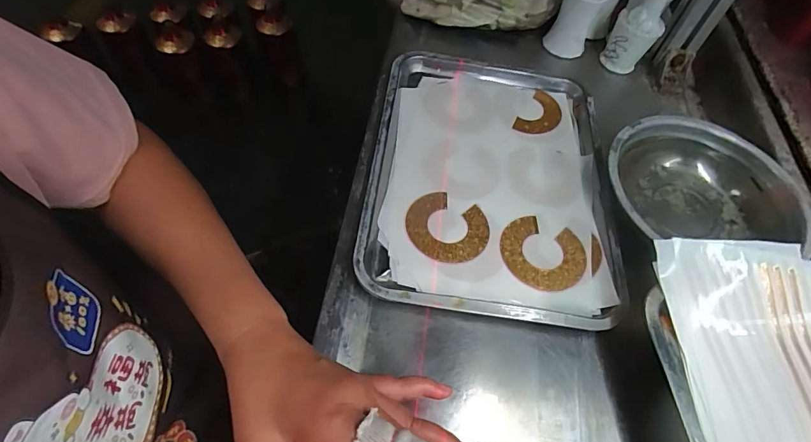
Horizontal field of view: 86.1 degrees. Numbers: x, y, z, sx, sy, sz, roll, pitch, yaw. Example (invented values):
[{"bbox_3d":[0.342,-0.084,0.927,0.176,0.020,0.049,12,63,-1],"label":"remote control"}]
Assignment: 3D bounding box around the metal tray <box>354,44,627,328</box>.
[{"bbox_3d":[0.092,-0.060,0.474,0.253,0.024,0.338,6,55,2],"label":"metal tray"}]

